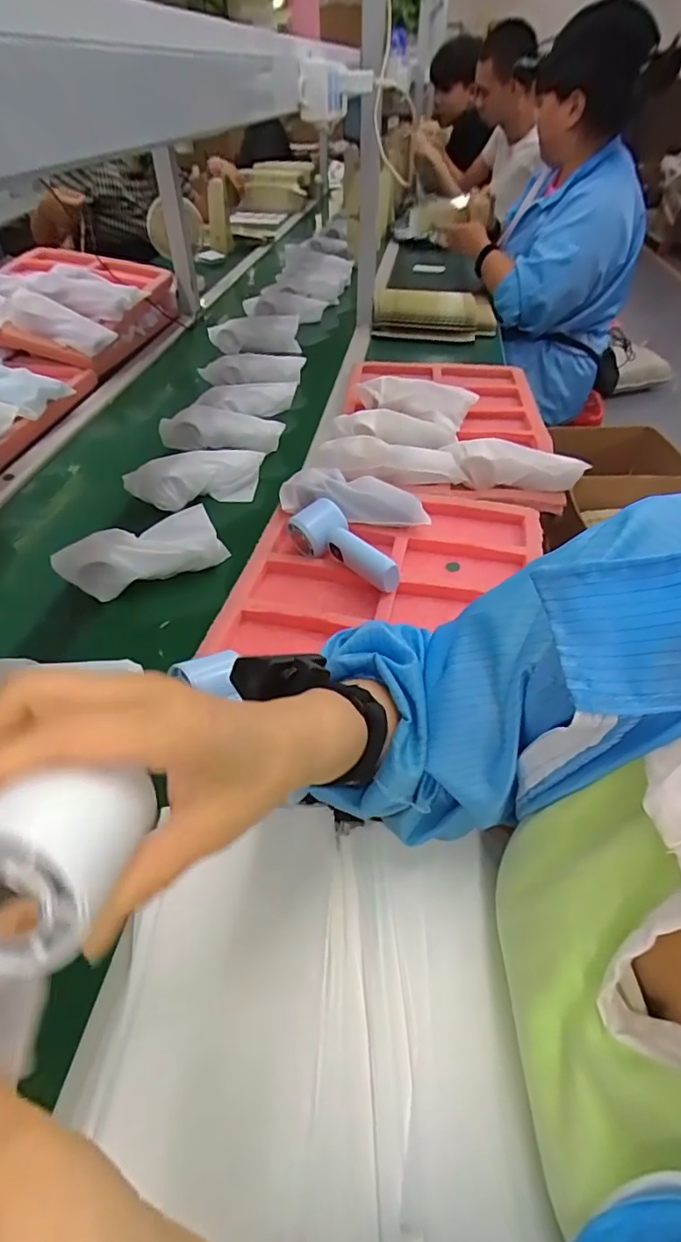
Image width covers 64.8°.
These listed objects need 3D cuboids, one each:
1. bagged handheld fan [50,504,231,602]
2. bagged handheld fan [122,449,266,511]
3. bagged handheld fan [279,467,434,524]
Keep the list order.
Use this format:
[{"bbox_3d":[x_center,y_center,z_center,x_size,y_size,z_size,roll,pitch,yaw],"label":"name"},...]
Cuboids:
[{"bbox_3d":[-0.233,-0.084,0.631,0.188,0.075,0.054,-18,49,-15],"label":"bagged handheld fan"},{"bbox_3d":[-0.196,-0.204,0.764,0.203,0.064,0.055,-20,49,-17],"label":"bagged handheld fan"},{"bbox_3d":[0.017,-0.153,0.673,0.185,0.048,0.063,6,47,7],"label":"bagged handheld fan"}]

